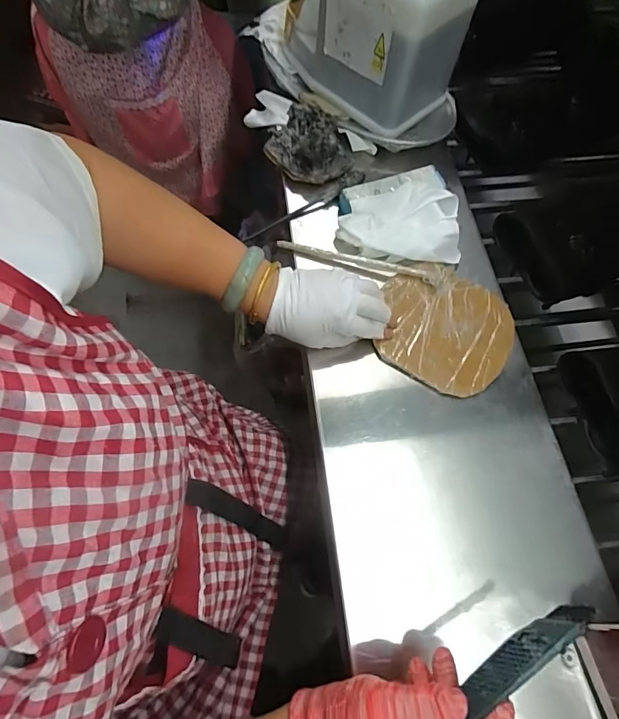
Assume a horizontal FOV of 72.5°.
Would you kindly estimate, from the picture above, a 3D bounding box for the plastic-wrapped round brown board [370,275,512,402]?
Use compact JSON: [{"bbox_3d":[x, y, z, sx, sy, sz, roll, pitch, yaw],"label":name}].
[{"bbox_3d":[0.152,-0.027,0.467,0.143,0.009,0.135,1,66,-2],"label":"plastic-wrapped round brown board"}]

